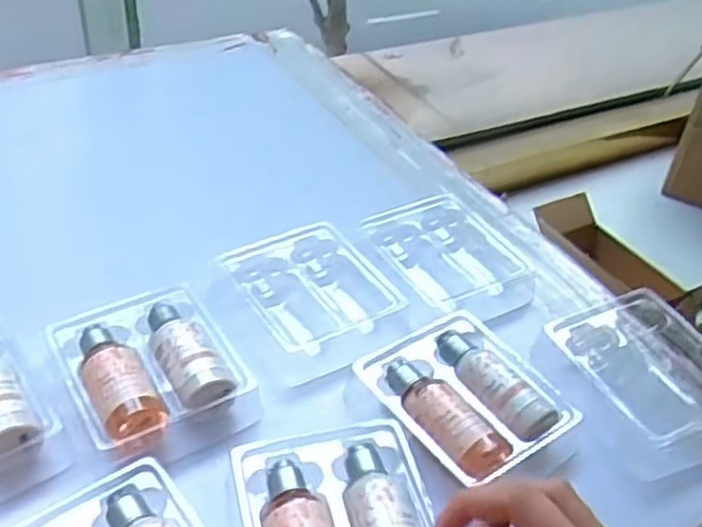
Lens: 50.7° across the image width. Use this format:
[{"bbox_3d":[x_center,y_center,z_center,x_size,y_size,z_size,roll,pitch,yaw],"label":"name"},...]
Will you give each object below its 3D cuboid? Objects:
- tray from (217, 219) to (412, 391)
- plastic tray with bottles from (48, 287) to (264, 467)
[{"bbox_3d":[-0.024,0.018,0.464,0.084,0.021,0.108,-19,45,-28],"label":"tray"},{"bbox_3d":[-0.109,0.056,0.403,0.082,0.029,0.104,-20,45,-29],"label":"plastic tray with bottles"}]

